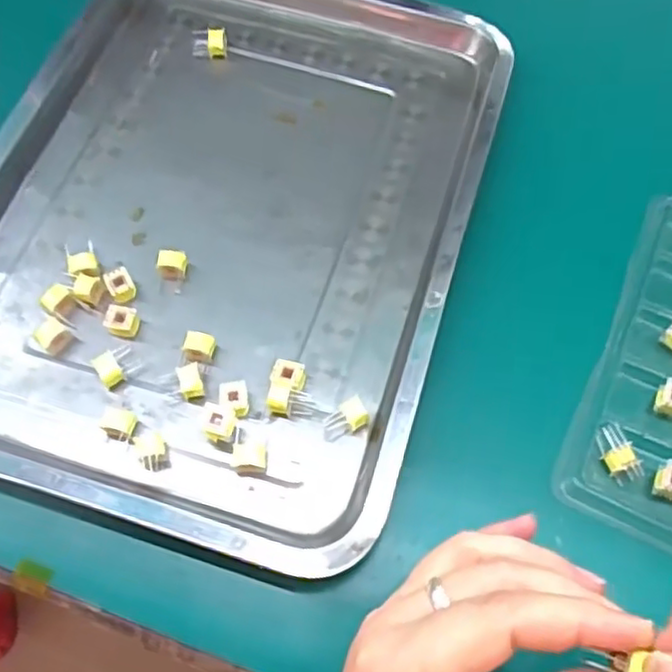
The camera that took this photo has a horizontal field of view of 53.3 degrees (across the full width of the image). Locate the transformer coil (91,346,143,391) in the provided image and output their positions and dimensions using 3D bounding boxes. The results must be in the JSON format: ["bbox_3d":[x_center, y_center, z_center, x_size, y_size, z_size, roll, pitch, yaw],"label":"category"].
[{"bbox_3d":[-0.121,0.015,0.366,0.021,0.018,0.019,-36,69,-15],"label":"transformer coil"}]

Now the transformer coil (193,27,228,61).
[{"bbox_3d":[-0.088,-0.205,0.469,0.024,0.013,0.016,-6,65,-1],"label":"transformer coil"}]

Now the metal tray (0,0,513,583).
[{"bbox_3d":[-0.068,-0.088,0.411,0.288,0.027,0.393,15,66,9],"label":"metal tray"}]

